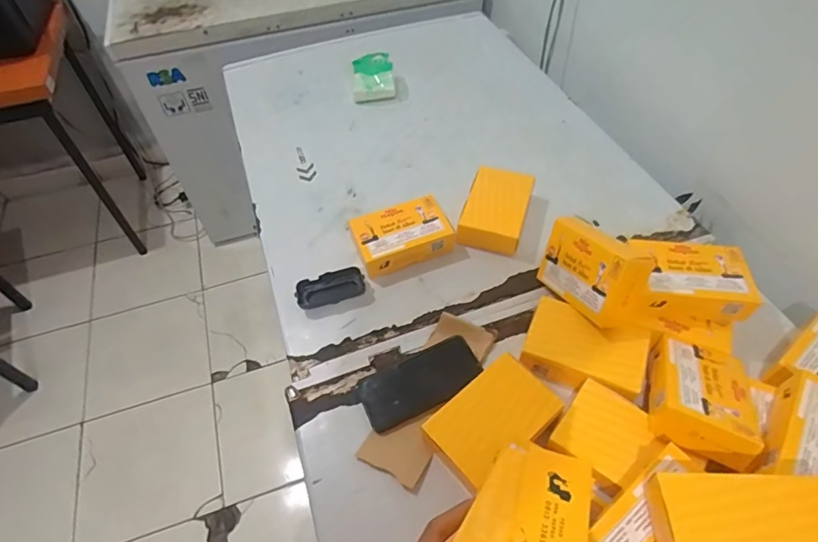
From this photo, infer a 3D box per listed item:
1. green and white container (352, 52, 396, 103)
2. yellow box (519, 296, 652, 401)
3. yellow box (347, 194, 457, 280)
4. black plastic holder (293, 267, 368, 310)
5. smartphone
[{"bbox_3d":[-0.086,-0.468,1.170,0.097,0.086,0.099,-6,51,0],"label":"green and white container"},{"bbox_3d":[0.247,0.117,0.685,0.154,0.052,0.116,22,56,20],"label":"yellow box"},{"bbox_3d":[-0.011,-0.062,0.844,0.165,0.059,0.099,-20,53,-11],"label":"yellow box"},{"bbox_3d":[-0.130,0.029,0.803,0.113,0.027,0.046,-14,52,-7],"label":"black plastic holder"},{"bbox_3d":[0.017,0.159,0.690,0.171,0.006,0.089,-27,51,-6],"label":"smartphone"}]

